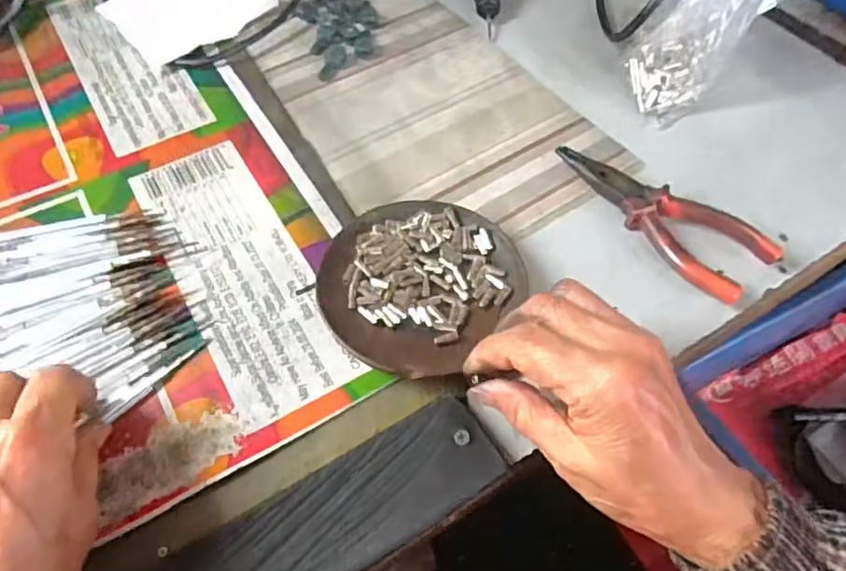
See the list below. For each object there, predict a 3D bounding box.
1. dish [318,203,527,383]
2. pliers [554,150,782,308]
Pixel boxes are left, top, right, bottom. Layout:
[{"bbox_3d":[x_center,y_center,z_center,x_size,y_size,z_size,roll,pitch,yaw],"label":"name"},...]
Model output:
[{"bbox_3d":[-0.004,-0.002,0.352,0.101,0.021,0.113,34,63,18],"label":"dish"},{"bbox_3d":[0.146,-0.046,0.387,0.052,0.022,0.142,-35,65,-21],"label":"pliers"}]

